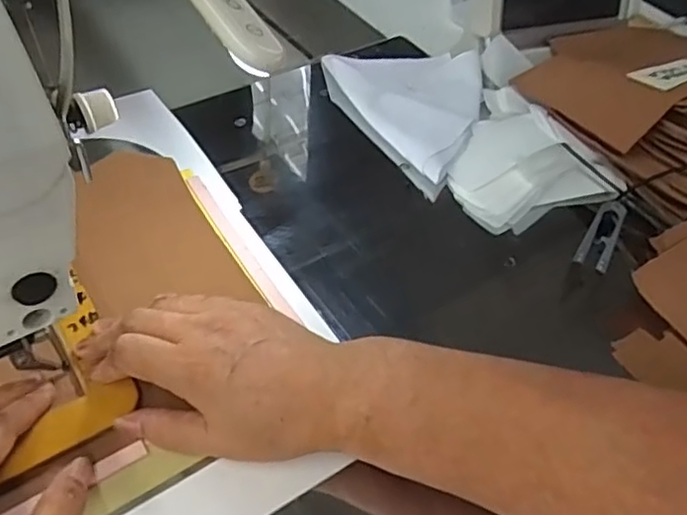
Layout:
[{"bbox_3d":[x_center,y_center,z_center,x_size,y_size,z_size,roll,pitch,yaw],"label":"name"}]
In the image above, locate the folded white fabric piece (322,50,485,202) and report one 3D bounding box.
[{"bbox_3d":[0.075,-0.136,0.565,0.128,0.028,0.168,-25,54,-23],"label":"folded white fabric piece"}]

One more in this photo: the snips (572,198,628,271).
[{"bbox_3d":[0.190,-0.017,0.466,0.022,0.016,0.067,24,51,17],"label":"snips"}]

